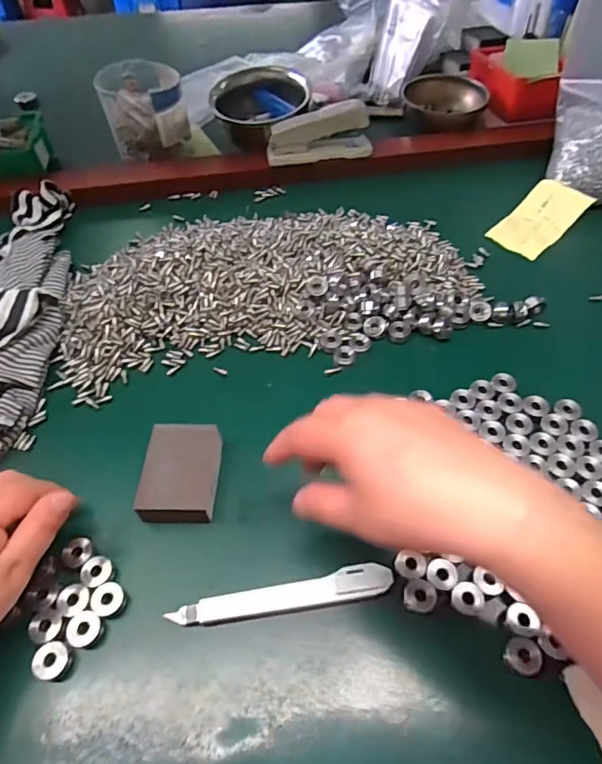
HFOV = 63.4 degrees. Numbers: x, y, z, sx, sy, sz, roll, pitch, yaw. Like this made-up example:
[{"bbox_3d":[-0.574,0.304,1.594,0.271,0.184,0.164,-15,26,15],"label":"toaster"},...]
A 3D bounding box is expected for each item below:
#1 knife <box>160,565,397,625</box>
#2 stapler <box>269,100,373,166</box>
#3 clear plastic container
[{"bbox_3d":[-0.011,0.138,0.315,0.141,0.011,0.019,-9,55,-5],"label":"knife"},{"bbox_3d":[0.020,-0.292,0.575,0.120,0.052,0.028,-7,55,-4],"label":"stapler"},{"bbox_3d":[-0.196,-0.343,0.620,0.097,0.084,0.115,-16,57,-9],"label":"clear plastic container"}]

